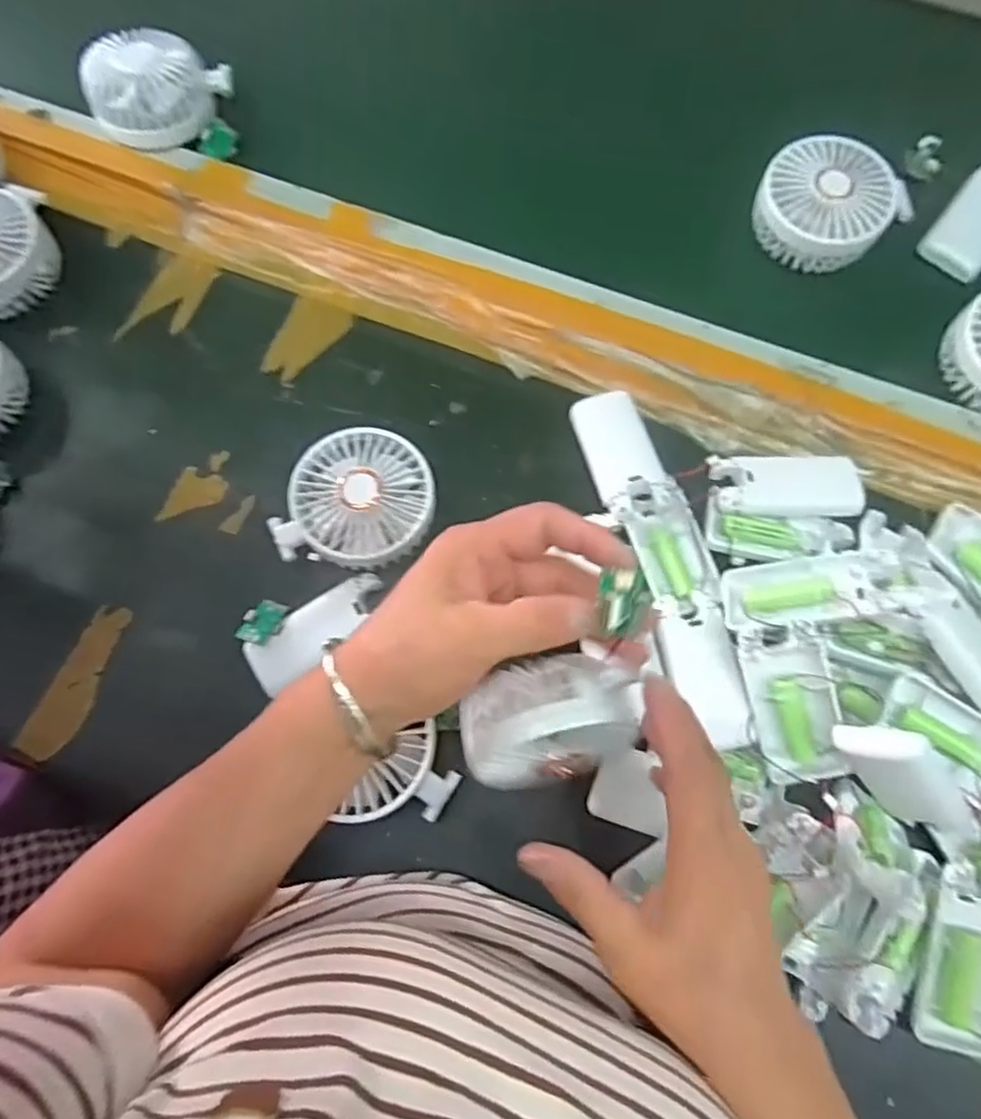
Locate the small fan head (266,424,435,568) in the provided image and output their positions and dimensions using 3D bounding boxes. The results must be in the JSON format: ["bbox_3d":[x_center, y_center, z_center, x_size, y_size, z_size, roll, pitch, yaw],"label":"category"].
[{"bbox_3d":[-0.083,-0.036,0.435,0.094,0.047,0.087,0,74,1],"label":"small fan head"}]

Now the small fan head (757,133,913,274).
[{"bbox_3d":[0.235,-0.248,0.472,0.094,0.036,0.084,27,77,8],"label":"small fan head"}]

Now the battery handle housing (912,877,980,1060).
[{"bbox_3d":[0.252,0.219,0.360,0.044,0.023,0.079,14,75,5],"label":"battery handle housing"}]

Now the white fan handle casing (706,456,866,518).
[{"bbox_3d":[0.194,-0.049,0.451,0.094,0.020,0.042,1,74,2],"label":"white fan handle casing"}]

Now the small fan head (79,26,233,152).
[{"bbox_3d":[-0.254,-0.356,0.517,0.081,0.054,0.084,0,74,1],"label":"small fan head"}]

